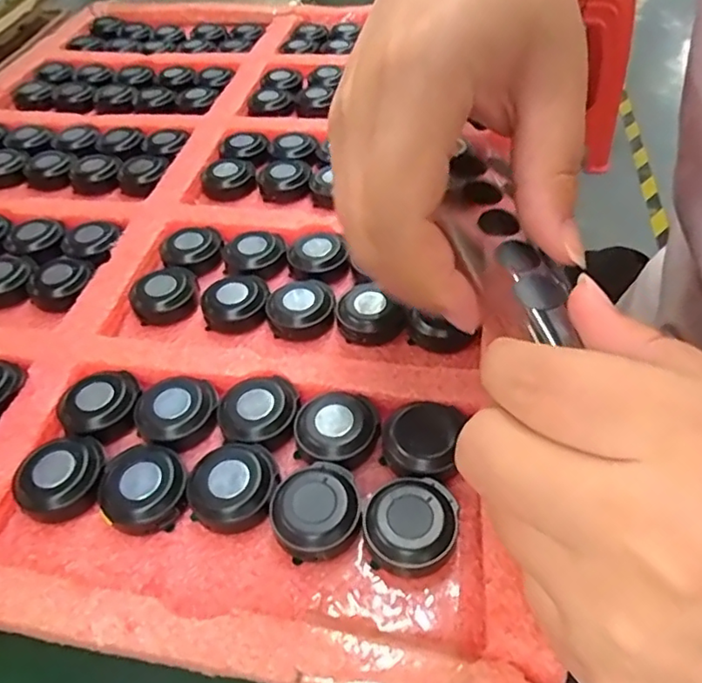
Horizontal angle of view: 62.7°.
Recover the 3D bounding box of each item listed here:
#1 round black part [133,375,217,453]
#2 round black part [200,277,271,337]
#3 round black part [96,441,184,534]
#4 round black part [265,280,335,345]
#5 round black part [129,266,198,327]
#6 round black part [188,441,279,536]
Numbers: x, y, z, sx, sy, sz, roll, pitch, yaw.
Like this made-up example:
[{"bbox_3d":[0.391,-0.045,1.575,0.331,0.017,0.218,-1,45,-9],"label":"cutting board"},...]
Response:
[{"bbox_3d":[-0.067,0.027,0.222,0.027,0.011,0.029,-2,48,2],"label":"round black part"},{"bbox_3d":[-0.052,-0.017,0.260,0.030,0.013,0.027,-20,50,-14],"label":"round black part"},{"bbox_3d":[-0.072,0.051,0.200,0.028,0.011,0.031,-27,52,-19],"label":"round black part"},{"bbox_3d":[-0.022,-0.014,0.255,0.029,0.013,0.027,-2,48,2],"label":"round black part"},{"bbox_3d":[-0.087,-0.022,0.268,0.030,0.012,0.031,-2,48,2],"label":"round black part"},{"bbox_3d":[-0.040,0.050,0.199,0.029,0.013,0.029,-2,48,2],"label":"round black part"}]

